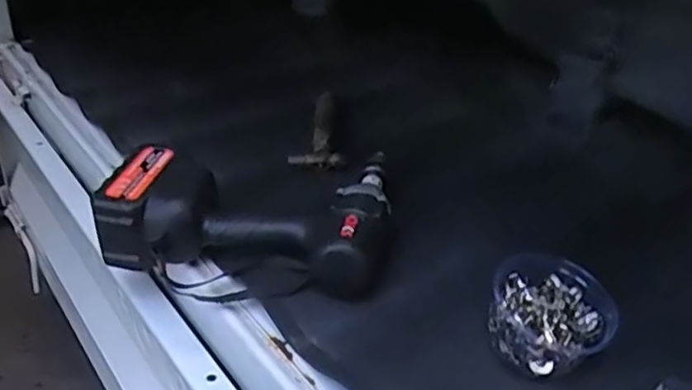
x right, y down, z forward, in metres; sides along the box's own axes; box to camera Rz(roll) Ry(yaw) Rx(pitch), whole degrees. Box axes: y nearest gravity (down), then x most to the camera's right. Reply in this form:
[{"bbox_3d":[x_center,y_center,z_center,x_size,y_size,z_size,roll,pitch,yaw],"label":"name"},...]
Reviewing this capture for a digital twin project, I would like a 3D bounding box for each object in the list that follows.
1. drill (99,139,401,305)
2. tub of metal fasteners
[{"bbox_3d":[-0.087,0.021,0.581,0.256,0.084,0.150,3,27,-7],"label":"drill"},{"bbox_3d":[0.155,0.096,0.491,0.075,0.065,0.081,5,27,-3],"label":"tub of metal fasteners"}]

